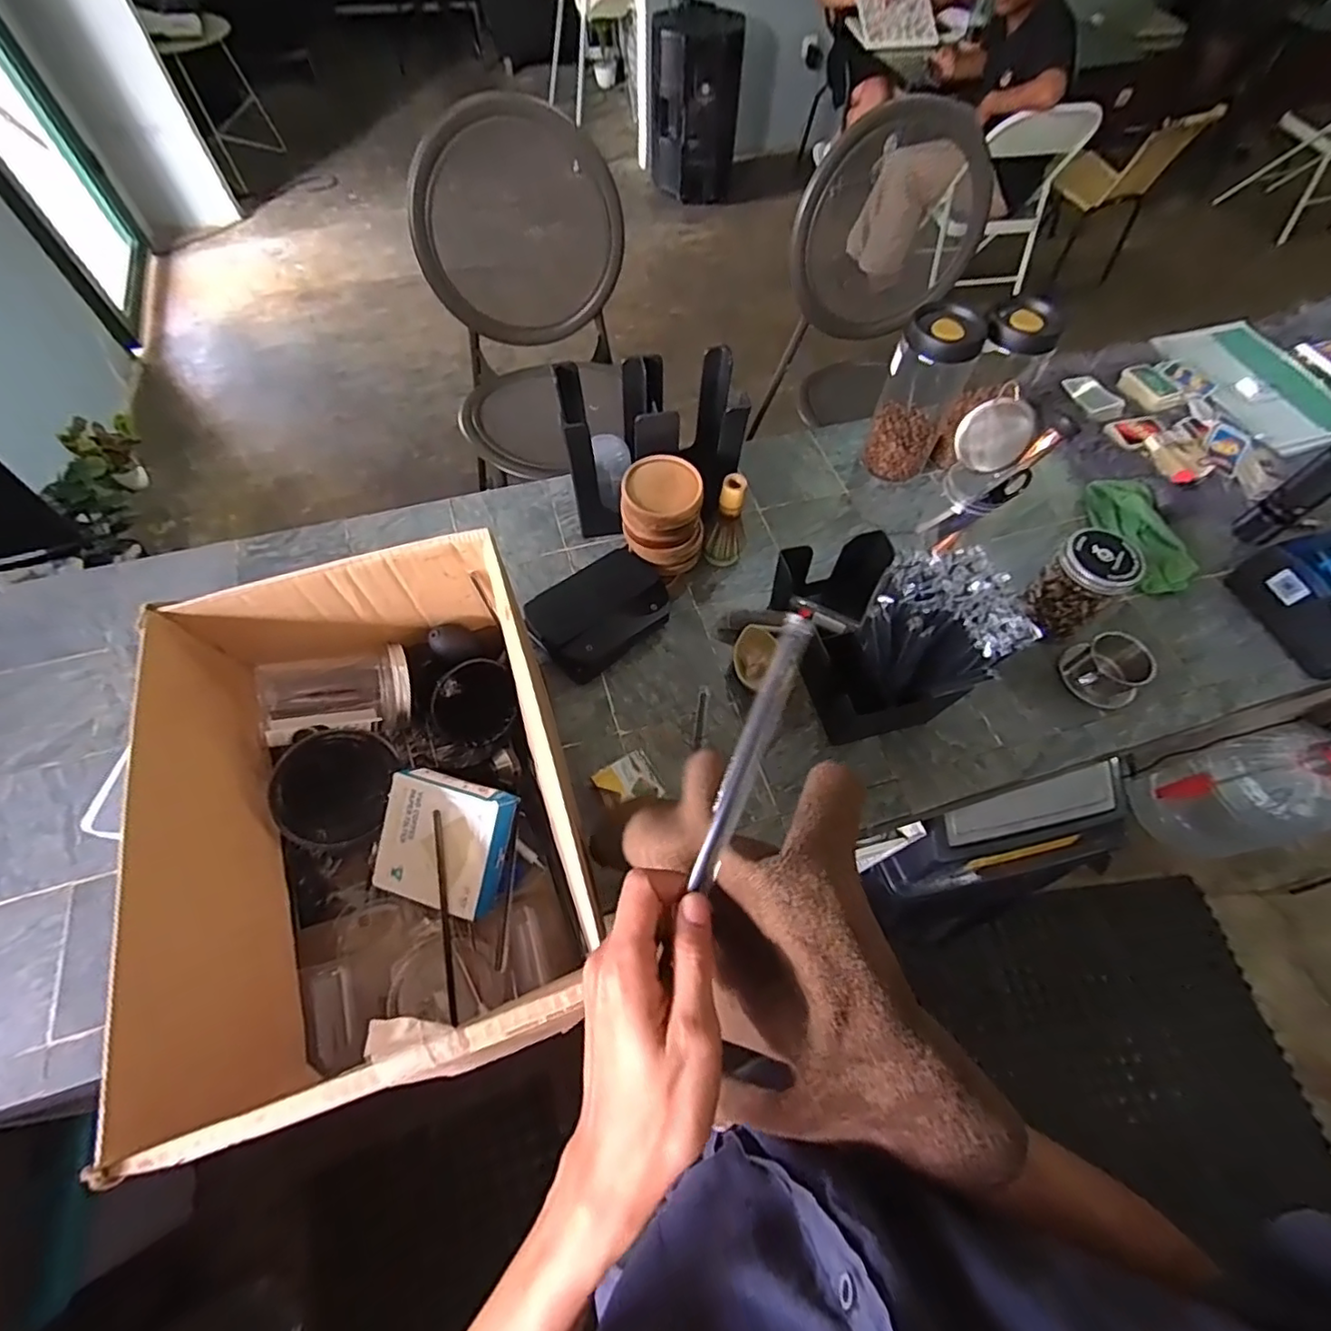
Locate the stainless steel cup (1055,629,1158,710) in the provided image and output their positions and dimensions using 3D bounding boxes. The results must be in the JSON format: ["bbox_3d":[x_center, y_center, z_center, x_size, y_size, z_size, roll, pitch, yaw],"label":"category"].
[{"bbox_3d":[0.557,0.003,0.750,0.081,0.065,0.082,1,60,-1],"label":"stainless steel cup"}]

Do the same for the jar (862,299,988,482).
[{"bbox_3d":[0.368,-0.391,0.862,0.106,0.234,0.104,1,60,-1],"label":"jar"}]

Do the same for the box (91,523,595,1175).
[{"bbox_3d":[-0.241,0.127,0.533,0.295,0.227,0.423,-19,63,-12],"label":"box"}]

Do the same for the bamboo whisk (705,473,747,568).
[{"bbox_3d":[0.084,-0.189,0.793,0.051,0.130,0.047,12,61,5],"label":"bamboo whisk"}]

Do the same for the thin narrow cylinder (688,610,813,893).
[{"bbox_3d":[0.046,0.043,0.321,0.016,0.012,0.152,21,88,10],"label":"thin narrow cylinder"}]

